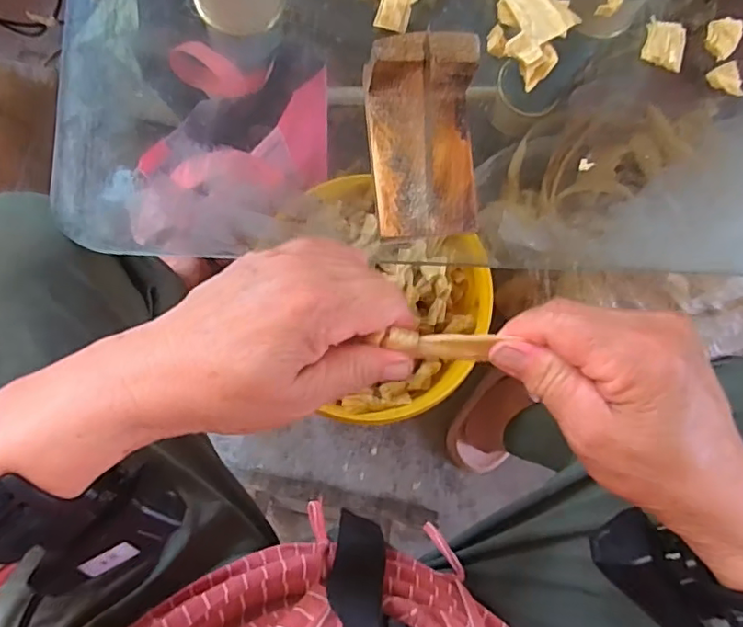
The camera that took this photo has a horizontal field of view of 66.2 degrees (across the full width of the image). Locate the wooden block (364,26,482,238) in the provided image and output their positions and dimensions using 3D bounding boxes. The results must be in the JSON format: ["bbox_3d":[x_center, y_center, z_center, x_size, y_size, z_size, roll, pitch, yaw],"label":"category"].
[{"bbox_3d":[0.033,-0.102,0.338,0.064,0.040,0.108,-8,91,-10],"label":"wooden block"}]

